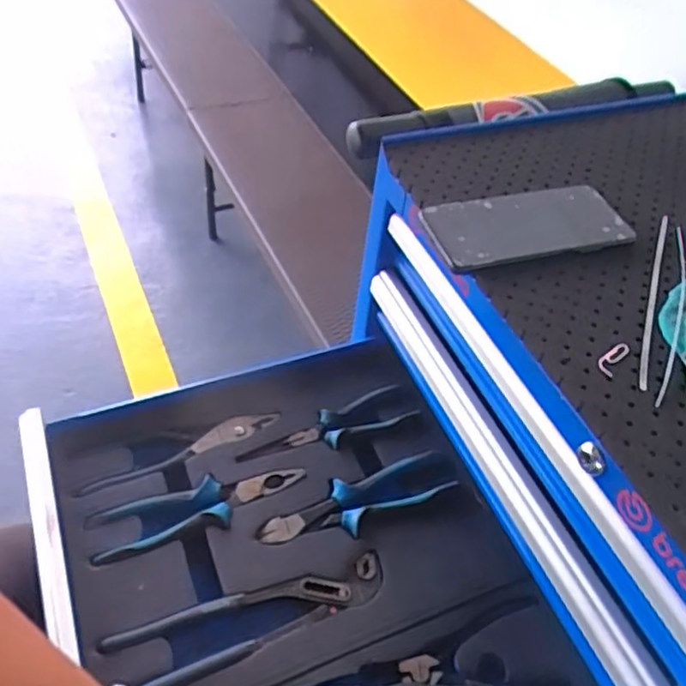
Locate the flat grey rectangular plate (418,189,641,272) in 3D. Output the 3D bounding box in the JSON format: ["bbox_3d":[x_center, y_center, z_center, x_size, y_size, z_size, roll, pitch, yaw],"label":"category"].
[{"bbox_3d":[0.150,-0.095,0.519,0.160,0.012,0.076,-11,52,-16],"label":"flat grey rectangular plate"}]

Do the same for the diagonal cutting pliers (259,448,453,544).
[{"bbox_3d":[0.012,0.152,0.609,0.186,0.014,0.053,-18,54,-21],"label":"diagonal cutting pliers"}]

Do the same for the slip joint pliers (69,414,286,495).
[{"bbox_3d":[-0.167,0.098,0.649,0.200,0.012,0.051,-17,53,-20],"label":"slip joint pliers"}]

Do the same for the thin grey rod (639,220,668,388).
[{"bbox_3d":[0.232,-0.037,0.480,0.006,0.005,0.198,21,50,11],"label":"thin grey rod"}]

